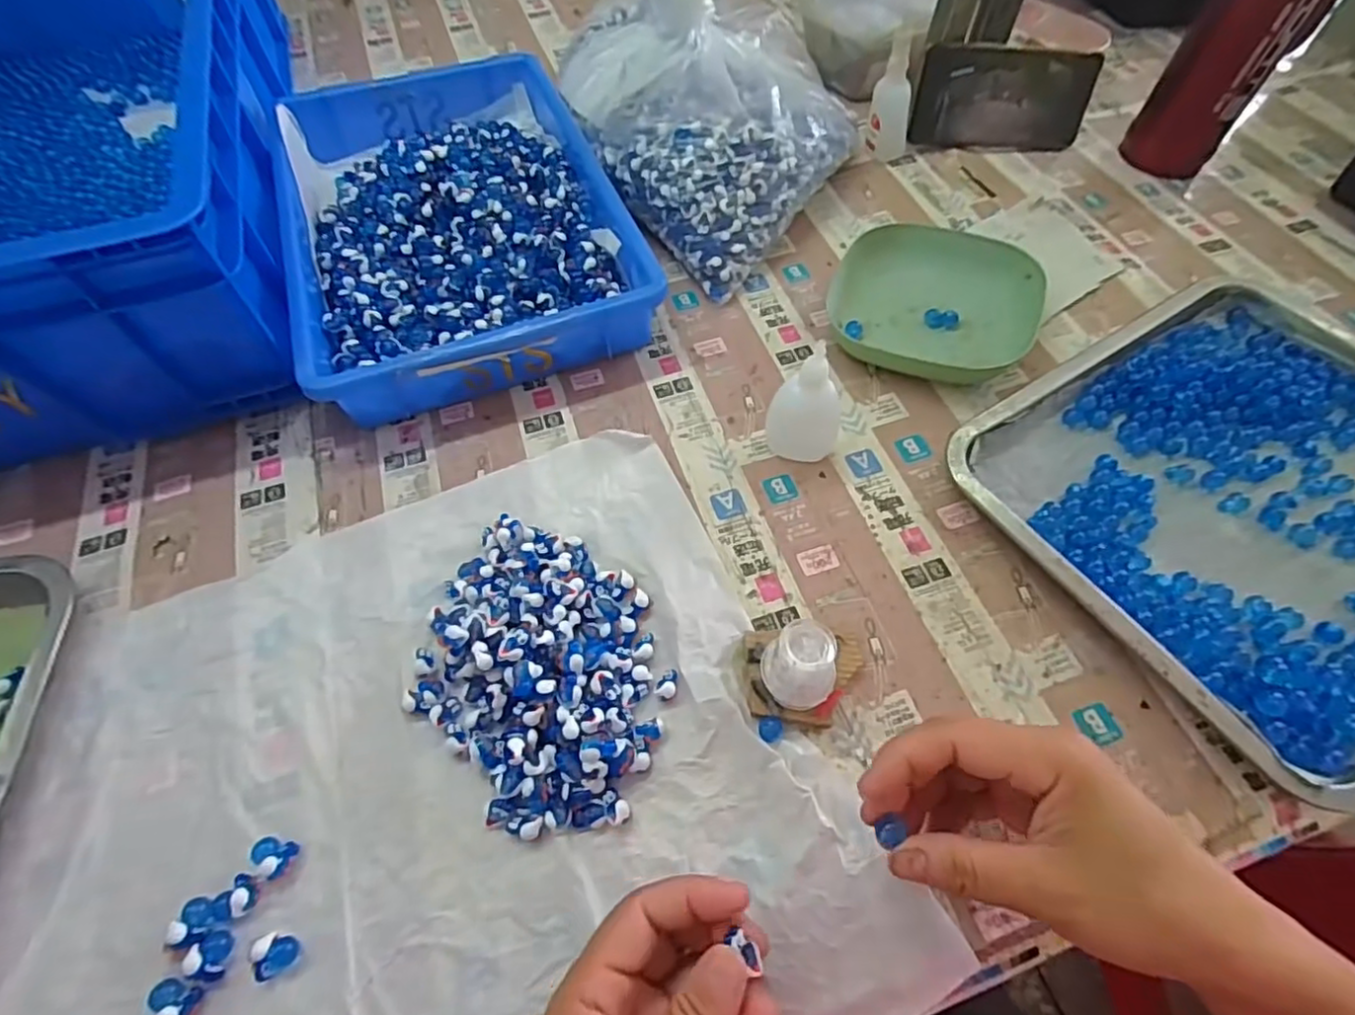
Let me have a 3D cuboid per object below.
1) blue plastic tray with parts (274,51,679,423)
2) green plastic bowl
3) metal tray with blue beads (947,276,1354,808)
[{"bbox_3d":[-0.182,-0.237,0.527,0.238,0.062,0.369,-18,60,-10],"label":"blue plastic tray with parts"},{"bbox_3d":[0.193,-0.157,0.487,0.148,0.031,0.129,18,61,12],"label":"green plastic bowl"},{"bbox_3d":[0.359,-0.012,0.399,0.304,0.025,0.257,-29,62,-16],"label":"metal tray with blue beads"}]

